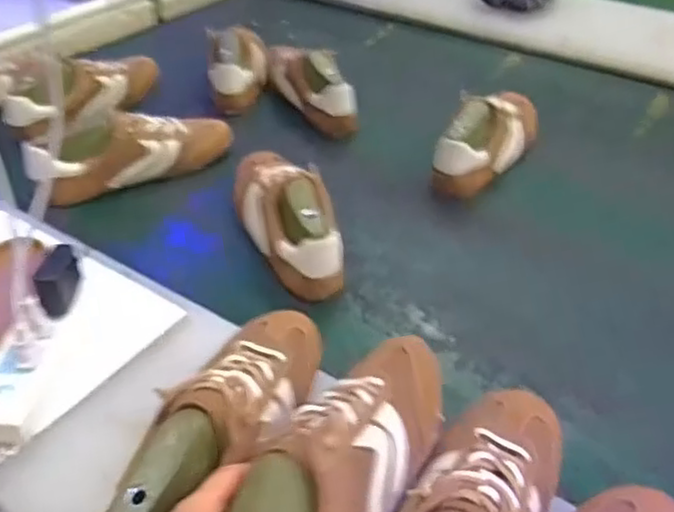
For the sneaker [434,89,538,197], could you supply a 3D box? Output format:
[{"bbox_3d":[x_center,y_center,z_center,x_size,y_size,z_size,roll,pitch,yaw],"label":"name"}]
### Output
[{"bbox_3d":[0.218,-0.171,0.953,0.081,0.094,0.251,21,45,23],"label":"sneaker"}]

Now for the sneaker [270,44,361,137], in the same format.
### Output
[{"bbox_3d":[-0.043,-0.284,1.090,0.086,0.085,0.237,-14,42,-16],"label":"sneaker"}]

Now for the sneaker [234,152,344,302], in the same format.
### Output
[{"bbox_3d":[-0.060,-0.055,0.817,0.097,0.103,0.252,-11,42,-13],"label":"sneaker"}]

